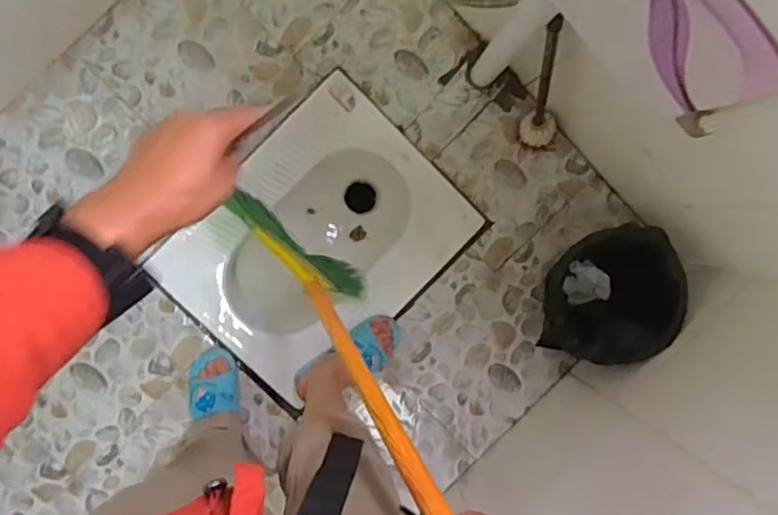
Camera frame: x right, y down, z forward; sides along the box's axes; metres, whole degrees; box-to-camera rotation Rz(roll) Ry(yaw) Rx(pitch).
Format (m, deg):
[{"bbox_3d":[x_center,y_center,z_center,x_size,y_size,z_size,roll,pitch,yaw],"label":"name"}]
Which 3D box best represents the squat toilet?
[{"bbox_3d":[-0.147,-0.029,1.306,0.429,0.171,0.560,45,89,-5],"label":"squat toilet"}]

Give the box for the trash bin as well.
[{"bbox_3d":[0.399,0.073,1.156,0.248,0.231,0.194,-22,94,-3],"label":"trash bin"}]

